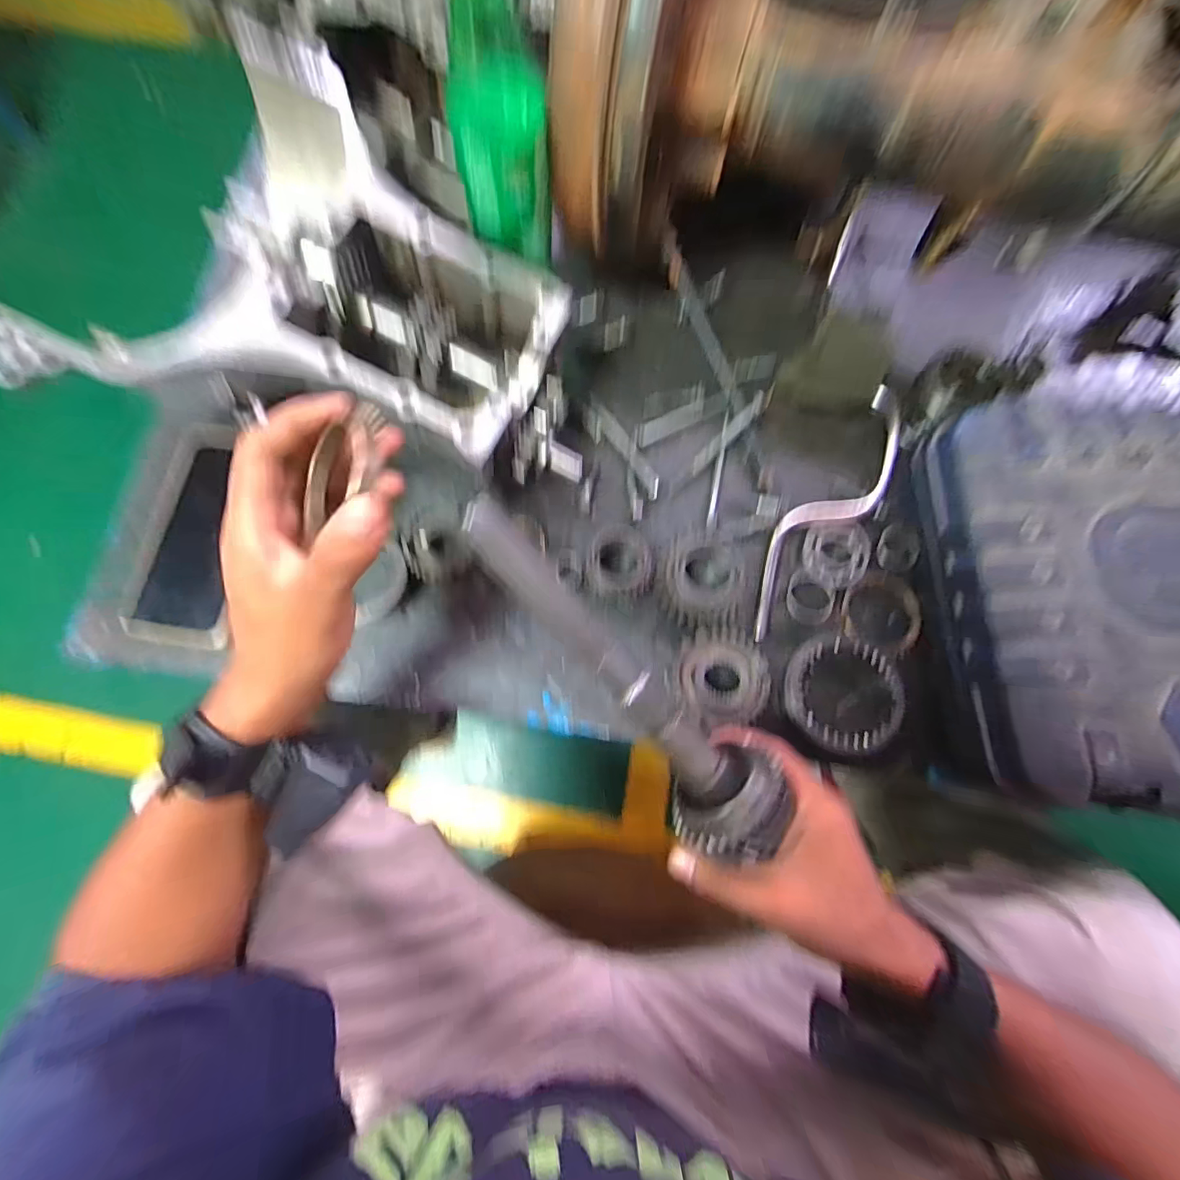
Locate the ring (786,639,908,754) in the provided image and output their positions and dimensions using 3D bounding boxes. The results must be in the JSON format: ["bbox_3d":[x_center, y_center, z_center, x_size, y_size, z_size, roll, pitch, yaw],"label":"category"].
[{"bbox_3d":[0.182,0.075,0.367,0.081,0.019,0.080,29,79,7],"label":"ring"}]

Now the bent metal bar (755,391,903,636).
[{"bbox_3d":[0.188,-0.060,0.401,0.050,0.016,0.227,37,80,9],"label":"bent metal bar"}]

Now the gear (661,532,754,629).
[{"bbox_3d":[0.090,-0.011,0.387,0.066,0.023,0.078,18,78,5],"label":"gear"}]

